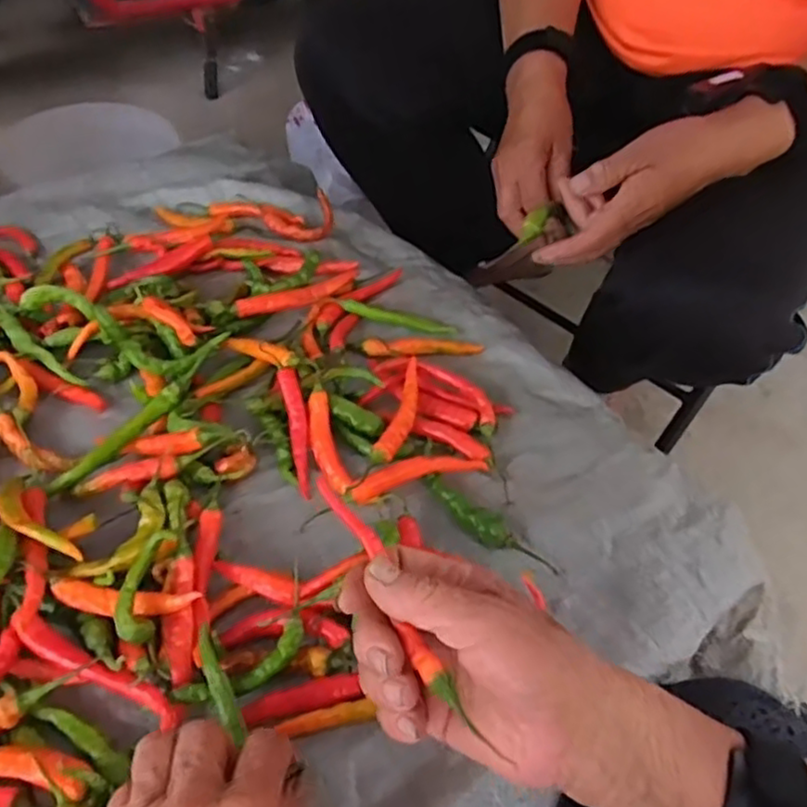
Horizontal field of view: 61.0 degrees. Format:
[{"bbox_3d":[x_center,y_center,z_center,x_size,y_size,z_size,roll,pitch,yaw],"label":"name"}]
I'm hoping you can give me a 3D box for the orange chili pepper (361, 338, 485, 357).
[{"bbox_3d":[0.018,-0.047,0.588,0.101,0.011,0.020,-3,44,-3],"label":"orange chili pepper"}]

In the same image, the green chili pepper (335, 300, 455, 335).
[{"bbox_3d":[-0.005,-0.079,0.617,0.105,0.015,0.015,10,45,10],"label":"green chili pepper"}]

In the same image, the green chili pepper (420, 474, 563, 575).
[{"bbox_3d":[0.054,0.078,0.458,0.108,0.018,0.020,35,54,30],"label":"green chili pepper"}]

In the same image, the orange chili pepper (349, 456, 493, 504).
[{"bbox_3d":[0.010,0.053,0.487,0.097,0.017,0.019,-12,46,-13],"label":"orange chili pepper"}]

